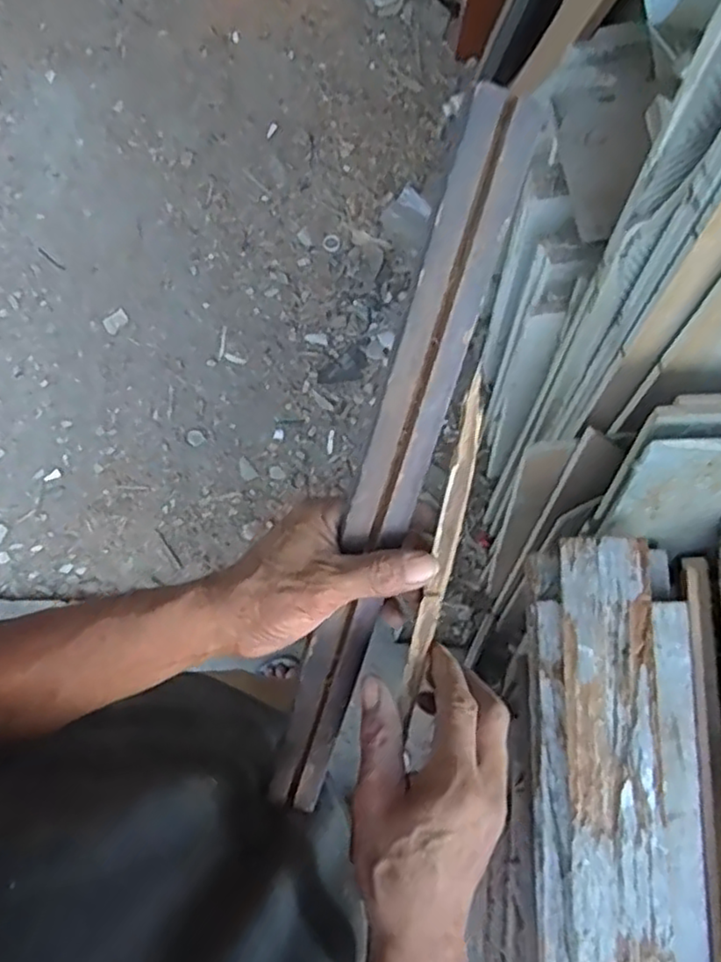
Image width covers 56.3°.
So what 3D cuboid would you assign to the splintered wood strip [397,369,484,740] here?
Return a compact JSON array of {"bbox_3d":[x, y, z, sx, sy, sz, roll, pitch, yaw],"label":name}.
[{"bbox_3d":[0.047,0.047,0.392,0.015,0.012,0.210,11,103,1],"label":"splintered wood strip"}]

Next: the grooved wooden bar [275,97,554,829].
[{"bbox_3d":[0.013,0.019,0.399,0.040,0.019,0.442,18,110,3],"label":"grooved wooden bar"}]

